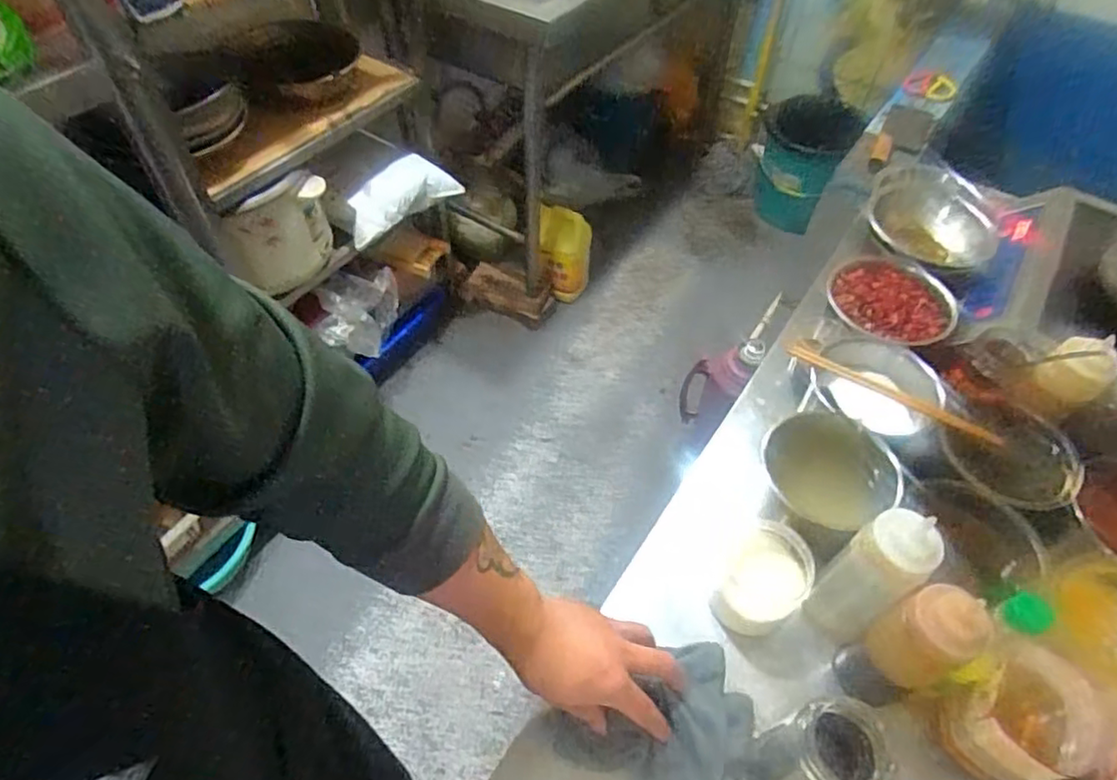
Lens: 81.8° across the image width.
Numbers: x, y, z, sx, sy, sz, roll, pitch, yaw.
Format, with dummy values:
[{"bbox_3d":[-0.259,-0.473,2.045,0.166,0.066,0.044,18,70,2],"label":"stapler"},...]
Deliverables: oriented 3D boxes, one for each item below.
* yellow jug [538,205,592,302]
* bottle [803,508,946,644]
[{"bbox_3d":[0.018,-0.393,1.905,0.144,0.240,0.149,2,51,0],"label":"yellow jug"},{"bbox_3d":[0.272,0.172,0.571,0.057,0.169,0.062,-28,57,-21],"label":"bottle"}]

